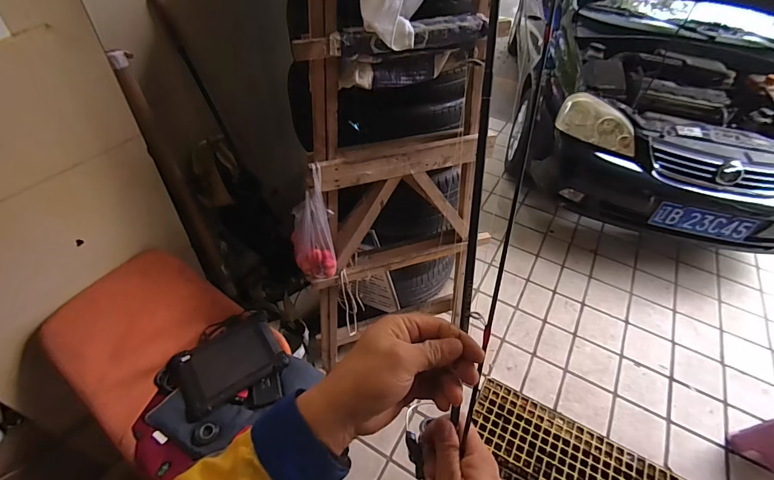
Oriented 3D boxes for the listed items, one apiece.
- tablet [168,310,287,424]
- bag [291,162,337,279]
[{"bbox_3d":[-0.491,0.367,1.193,0.314,0.053,0.228,-25,52,-26],"label":"tablet"},{"bbox_3d":[-0.224,-0.033,1.149,0.117,0.339,0.111,-13,48,-16],"label":"bag"}]

